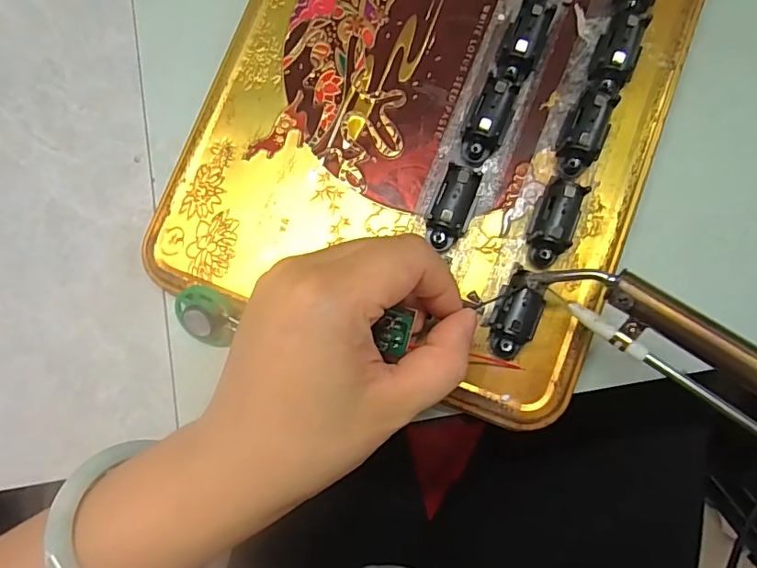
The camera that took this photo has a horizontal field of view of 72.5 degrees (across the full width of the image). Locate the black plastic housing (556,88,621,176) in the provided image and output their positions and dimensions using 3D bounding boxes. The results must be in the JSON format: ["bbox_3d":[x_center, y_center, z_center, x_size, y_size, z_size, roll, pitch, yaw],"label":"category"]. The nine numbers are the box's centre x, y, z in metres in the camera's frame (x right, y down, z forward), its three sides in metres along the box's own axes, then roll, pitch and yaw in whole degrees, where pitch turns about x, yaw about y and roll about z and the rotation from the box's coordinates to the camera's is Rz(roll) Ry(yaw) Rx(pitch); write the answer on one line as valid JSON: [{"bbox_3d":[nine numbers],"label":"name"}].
[{"bbox_3d":[0.085,-0.062,0.209,0.017,0.012,0.037,21,84,7],"label":"black plastic housing"}]

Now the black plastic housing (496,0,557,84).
[{"bbox_3d":[0.061,-0.102,0.215,0.014,0.011,0.037,24,85,8],"label":"black plastic housing"}]

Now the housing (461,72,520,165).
[{"bbox_3d":[0.045,-0.068,0.213,0.015,0.015,0.033,21,84,7],"label":"housing"}]

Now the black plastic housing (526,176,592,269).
[{"bbox_3d":[0.071,-0.025,0.205,0.017,0.012,0.037,19,84,7],"label":"black plastic housing"}]

